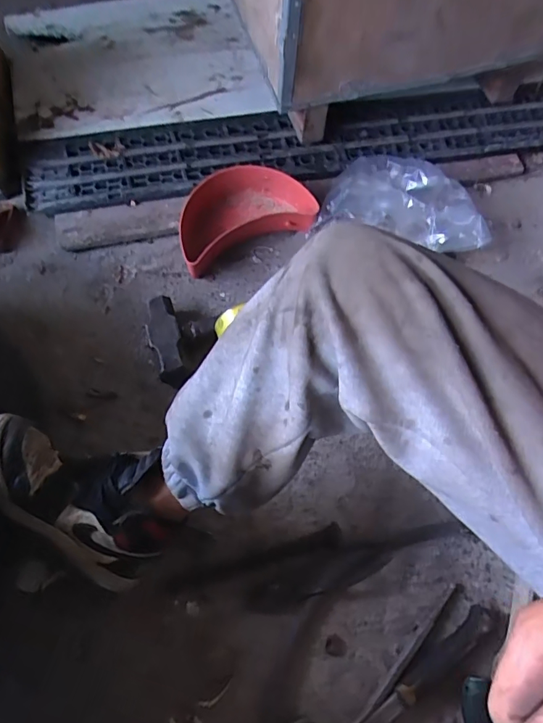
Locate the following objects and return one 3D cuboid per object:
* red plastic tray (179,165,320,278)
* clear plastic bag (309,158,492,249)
[{"bbox_3d":[-0.048,-0.261,0.843,0.226,0.096,0.120,-20,67,-10],"label":"red plastic tray"},{"bbox_3d":[0.244,-0.280,0.866,0.291,0.072,0.168,13,66,5],"label":"clear plastic bag"}]

